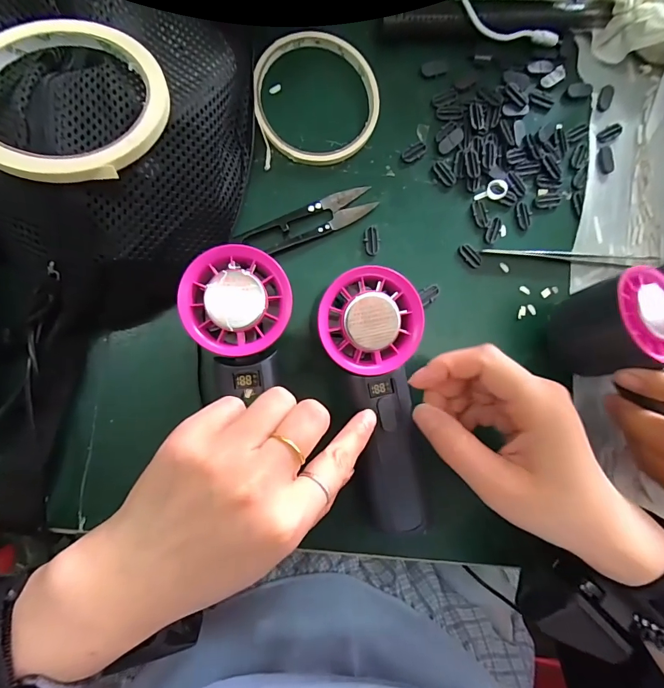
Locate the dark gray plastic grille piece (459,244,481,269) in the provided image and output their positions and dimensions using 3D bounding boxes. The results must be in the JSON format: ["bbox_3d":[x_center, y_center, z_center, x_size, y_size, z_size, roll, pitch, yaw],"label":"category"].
[{"bbox_3d":[0.096,-0.061,0.275,0.009,0.004,0.019,-40,91,-7],"label":"dark gray plastic grille piece"}]

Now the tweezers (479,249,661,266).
[{"bbox_3d":[0.171,-0.062,0.280,0.132,0.008,0.006,2,86,-6],"label":"tweezers"}]

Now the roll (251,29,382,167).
[{"bbox_3d":[-0.011,-0.167,0.267,0.082,0.007,0.090,0,86,-6],"label":"roll"}]

